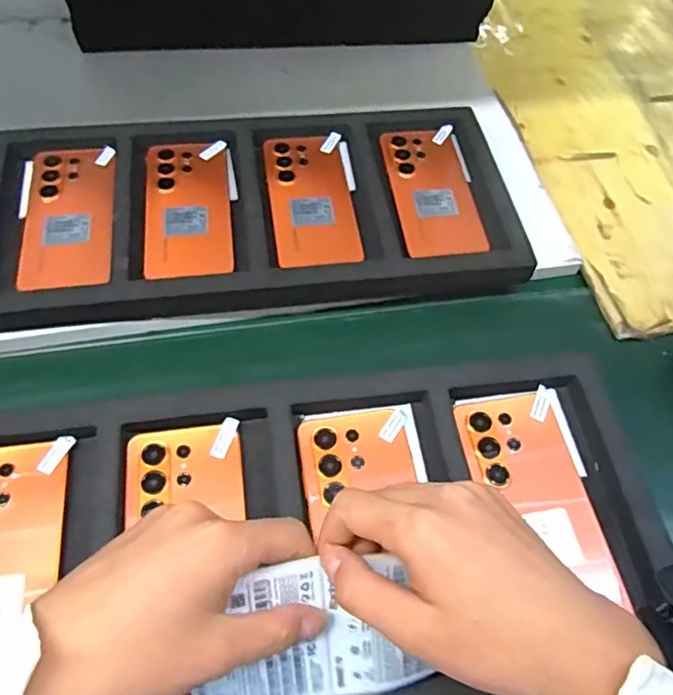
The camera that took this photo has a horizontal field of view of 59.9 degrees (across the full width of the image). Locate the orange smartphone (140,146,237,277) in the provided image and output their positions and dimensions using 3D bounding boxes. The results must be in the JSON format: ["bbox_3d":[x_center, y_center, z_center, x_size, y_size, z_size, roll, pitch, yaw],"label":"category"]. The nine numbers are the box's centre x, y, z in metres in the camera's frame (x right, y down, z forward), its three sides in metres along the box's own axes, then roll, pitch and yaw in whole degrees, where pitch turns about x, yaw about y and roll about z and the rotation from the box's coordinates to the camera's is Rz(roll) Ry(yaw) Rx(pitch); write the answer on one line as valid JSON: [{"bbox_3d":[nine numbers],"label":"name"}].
[{"bbox_3d":[-0.136,-0.129,0.543,0.079,0.007,0.158,-5,60,-7],"label":"orange smartphone"}]

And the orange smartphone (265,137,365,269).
[{"bbox_3d":[-0.023,-0.142,0.556,0.079,0.006,0.165,-5,60,-7],"label":"orange smartphone"}]

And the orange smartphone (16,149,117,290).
[{"bbox_3d":[-0.240,-0.119,0.528,0.077,0.013,0.168,-6,60,-8],"label":"orange smartphone"}]

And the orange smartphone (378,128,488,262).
[{"bbox_3d":[0.095,-0.153,0.571,0.081,0.005,0.164,-4,60,-7],"label":"orange smartphone"}]

